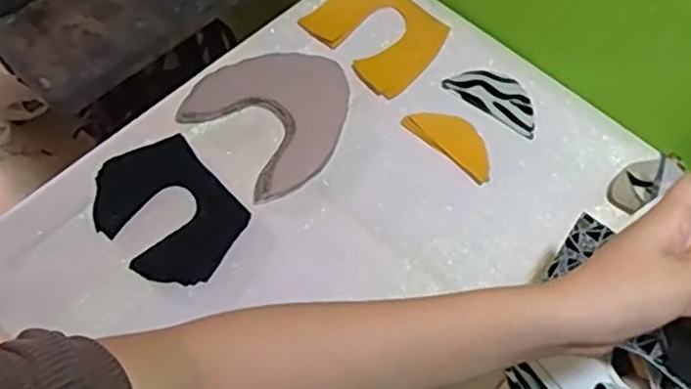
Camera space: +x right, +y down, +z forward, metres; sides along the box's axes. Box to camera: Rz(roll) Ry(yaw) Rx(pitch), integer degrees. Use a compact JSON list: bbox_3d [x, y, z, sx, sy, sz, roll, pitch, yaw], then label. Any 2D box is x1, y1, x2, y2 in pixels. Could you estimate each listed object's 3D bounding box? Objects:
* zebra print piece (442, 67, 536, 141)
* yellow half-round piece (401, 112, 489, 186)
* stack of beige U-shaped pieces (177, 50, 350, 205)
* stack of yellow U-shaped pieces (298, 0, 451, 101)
[{"bbox_3d":[0.173,-0.113,0.777,0.112,0.006,0.056,36,67,20],"label":"zebra print piece"},{"bbox_3d":[0.119,-0.059,0.745,0.111,0.005,0.052,41,69,21],"label":"yellow half-round piece"},{"bbox_3d":[-0.073,-0.093,0.767,0.169,0.008,0.167,-38,71,-19],"label":"stack of beige U-shaped pieces"},{"bbox_3d":[0.041,-0.190,0.817,0.120,0.015,0.146,-40,71,-15],"label":"stack of yellow U-shaped pieces"}]

